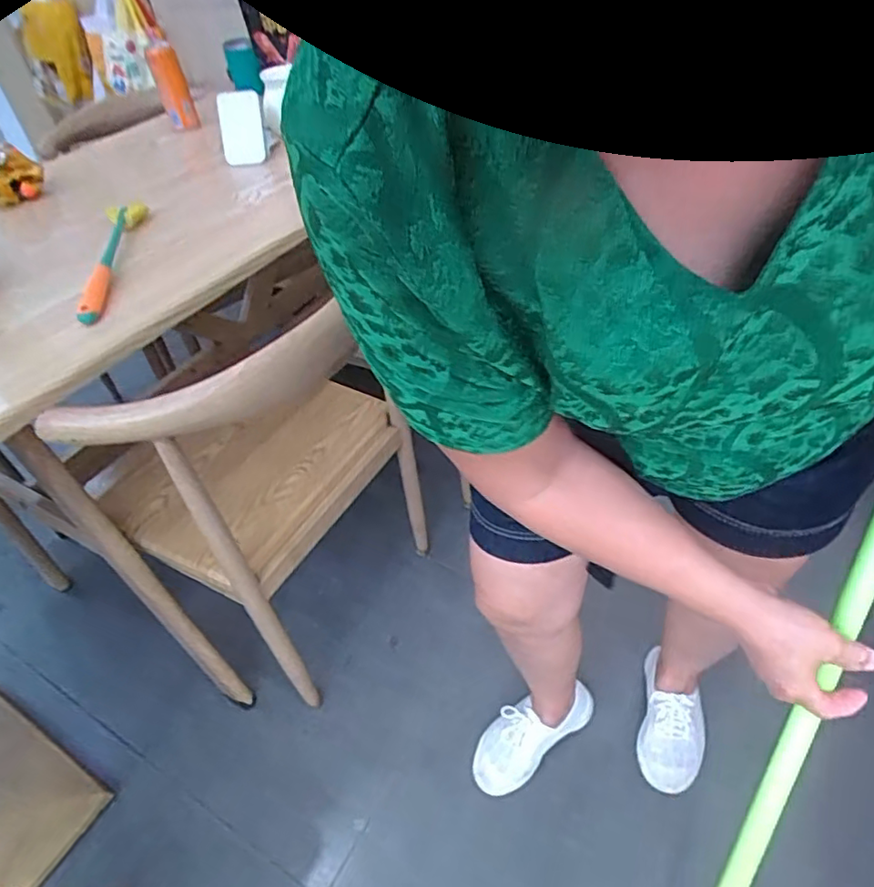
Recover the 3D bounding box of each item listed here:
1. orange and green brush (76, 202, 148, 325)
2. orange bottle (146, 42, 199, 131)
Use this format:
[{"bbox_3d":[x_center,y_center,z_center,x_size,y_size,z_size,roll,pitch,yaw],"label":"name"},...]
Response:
[{"bbox_3d":[-0.427,-0.249,0.773,0.045,0.030,0.311,-10,43,-4],"label":"orange and green brush"},{"bbox_3d":[-0.510,-0.688,1.147,0.053,0.158,0.058,-17,13,-12],"label":"orange bottle"}]

